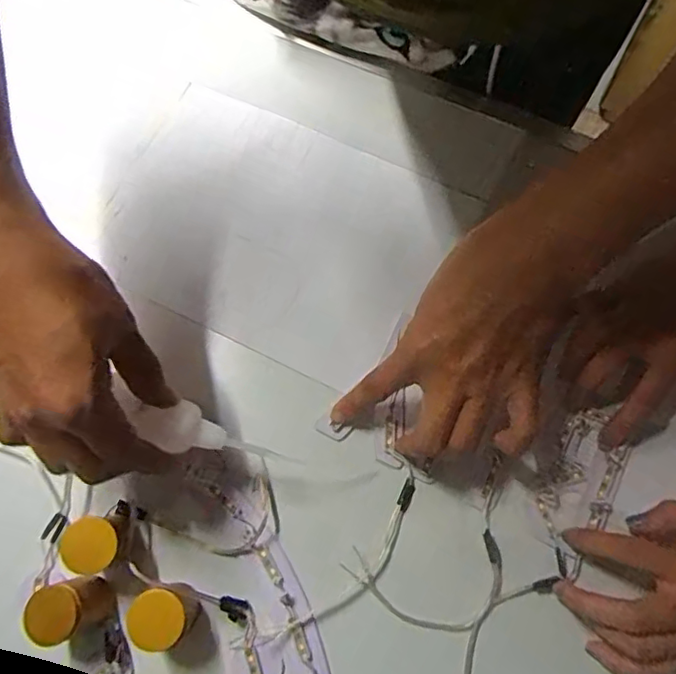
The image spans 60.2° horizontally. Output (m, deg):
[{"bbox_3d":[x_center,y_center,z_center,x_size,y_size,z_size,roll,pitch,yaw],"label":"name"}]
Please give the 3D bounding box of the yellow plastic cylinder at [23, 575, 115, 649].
[{"bbox_3d":[-0.166,0.169,0.362,0.037,0.044,0.033,-12,73,-4],"label":"yellow plastic cylinder"}]

